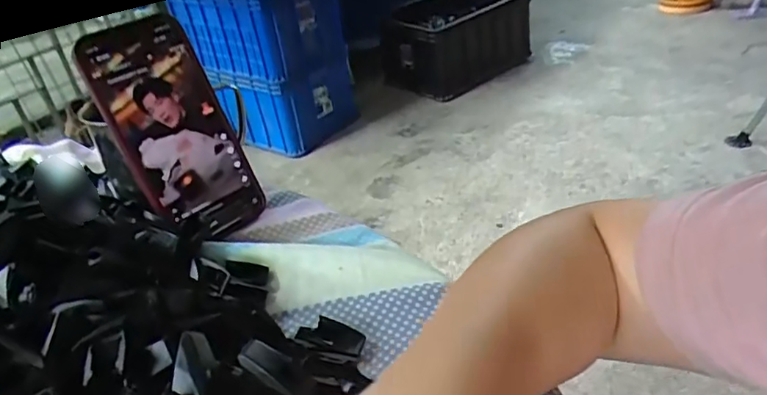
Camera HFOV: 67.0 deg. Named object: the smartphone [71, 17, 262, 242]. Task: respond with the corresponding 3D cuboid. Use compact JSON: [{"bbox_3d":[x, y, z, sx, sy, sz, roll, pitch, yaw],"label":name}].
[{"bbox_3d":[-0.146,-0.046,0.409,0.076,0.158,0.015,-32,15,-34],"label":"smartphone"}]

